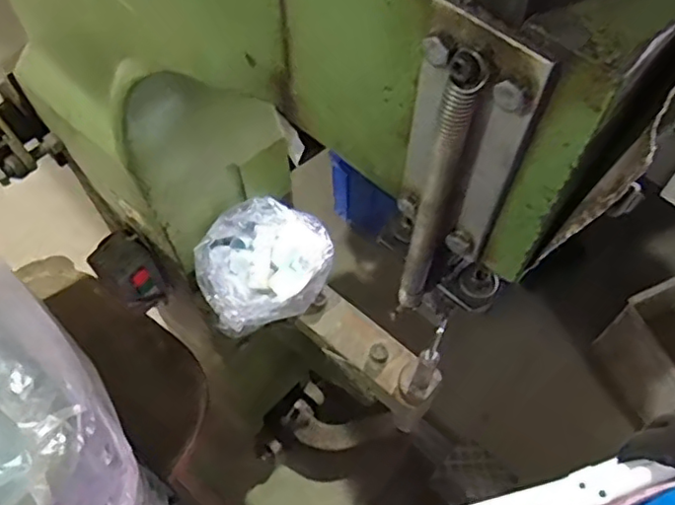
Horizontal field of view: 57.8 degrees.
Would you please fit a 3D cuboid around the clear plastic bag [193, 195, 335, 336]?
[{"bbox_3d":[-0.072,0.015,0.614,0.132,0.088,0.105,-7,60,-5],"label":"clear plastic bag"}]

